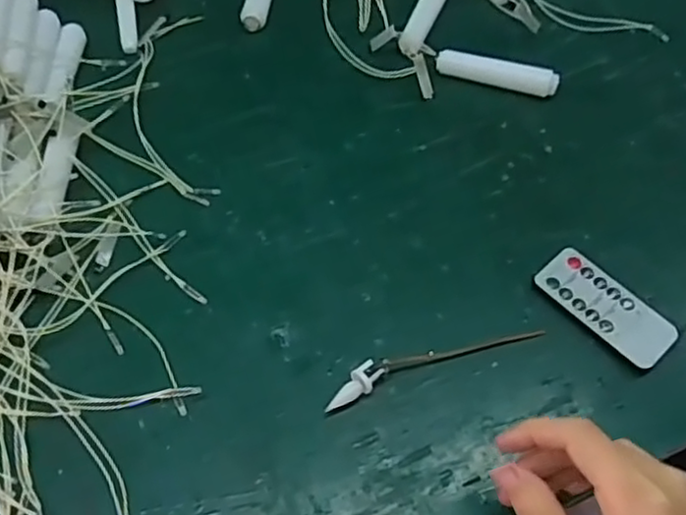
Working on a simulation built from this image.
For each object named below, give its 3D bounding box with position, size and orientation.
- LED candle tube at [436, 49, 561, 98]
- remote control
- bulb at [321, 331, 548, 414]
[{"bbox_3d":[0.114,-0.137,0.510,0.089,0.017,0.017,16,59,9],"label":"LED candle tube"},{"bbox_3d":[0.158,0.030,0.415,0.036,0.006,0.082,-37,65,-21],"label":"remote control"},{"bbox_3d":[0.053,0.056,0.395,0.134,0.012,0.018,-18,60,-12],"label":"bulb"}]

